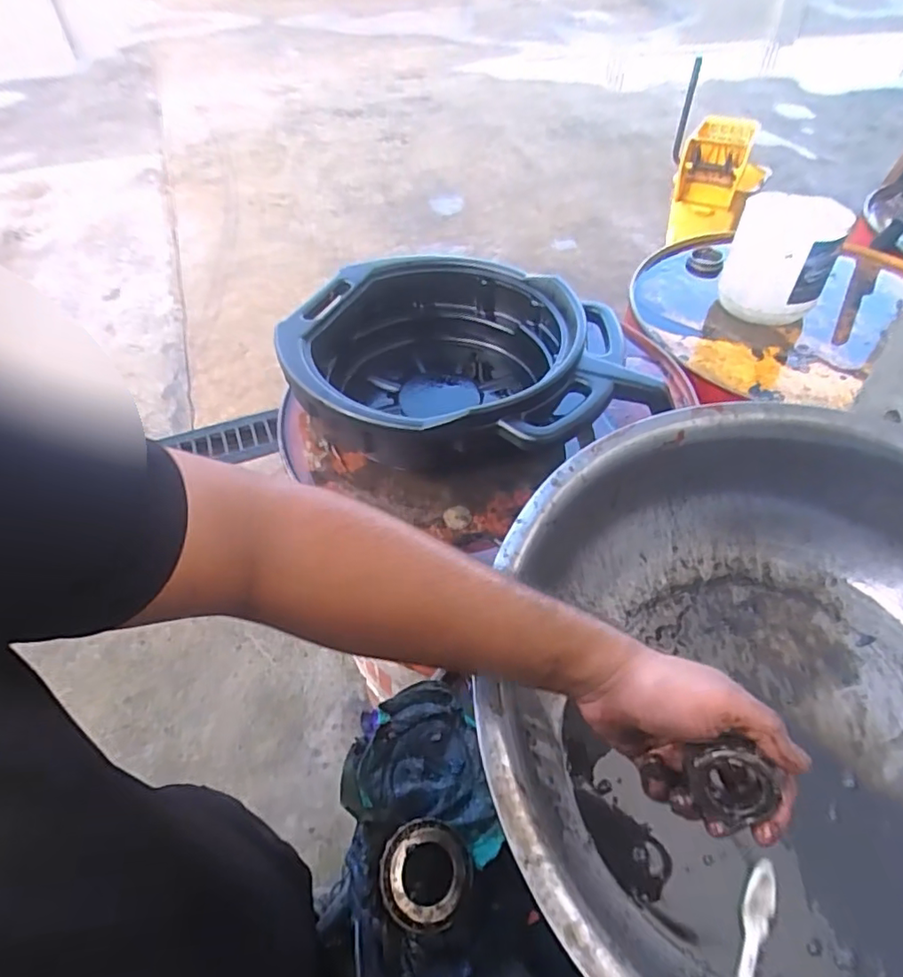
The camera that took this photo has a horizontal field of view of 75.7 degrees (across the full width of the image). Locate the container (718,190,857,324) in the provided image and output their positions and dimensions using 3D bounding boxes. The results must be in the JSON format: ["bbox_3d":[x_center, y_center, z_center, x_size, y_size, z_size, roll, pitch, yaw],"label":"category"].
[{"bbox_3d":[0.532,-0.372,0.948,0.156,0.173,0.133,23,53,19],"label":"container"}]

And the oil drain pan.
[{"bbox_3d":[0.000,-0.155,0.789,0.415,0.150,0.408,-15,50,-13],"label":"oil drain pan"}]

